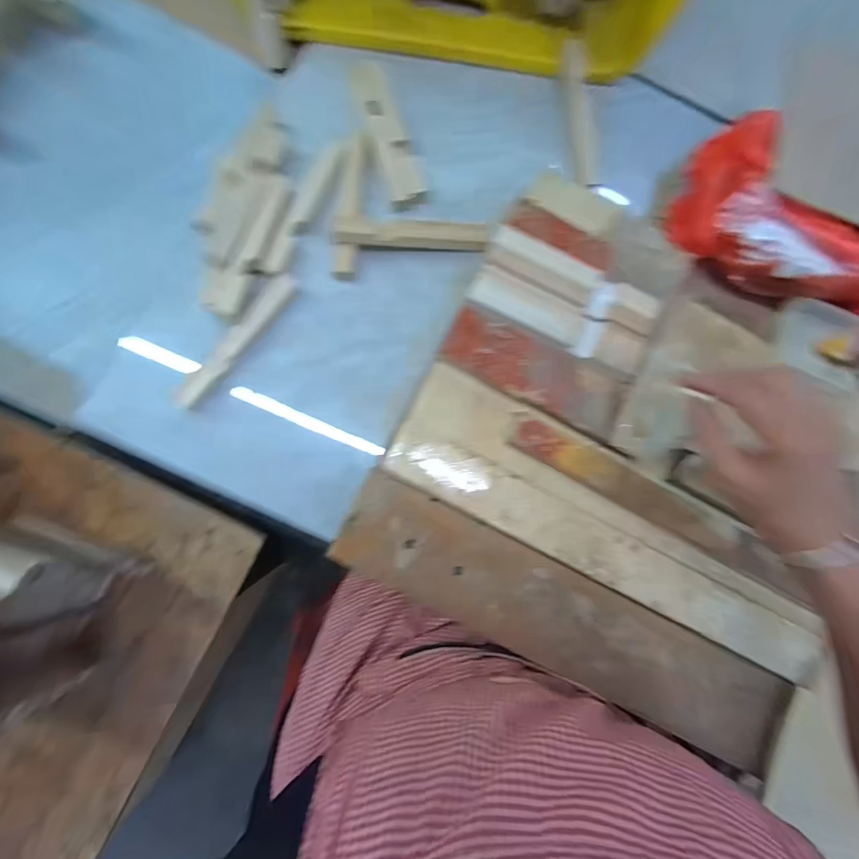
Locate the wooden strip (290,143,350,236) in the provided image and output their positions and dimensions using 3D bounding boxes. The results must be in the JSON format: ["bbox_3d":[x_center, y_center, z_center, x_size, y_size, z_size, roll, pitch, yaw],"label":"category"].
[{"bbox_3d":[-0.109,-0.235,0.411,0.020,0.005,0.104,25,81,0],"label":"wooden strip"}]

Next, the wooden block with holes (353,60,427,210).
[{"bbox_3d":[-0.039,-0.294,0.429,0.041,0.022,0.136,-21,97,-7],"label":"wooden block with holes"}]

